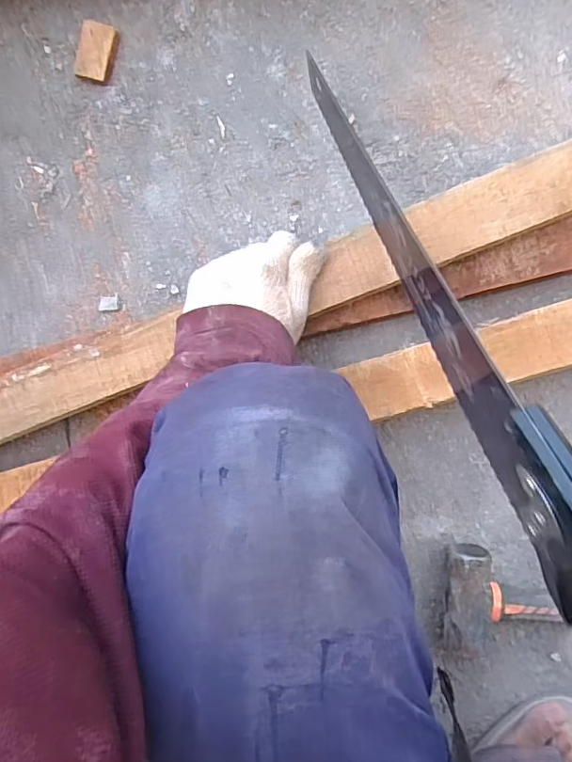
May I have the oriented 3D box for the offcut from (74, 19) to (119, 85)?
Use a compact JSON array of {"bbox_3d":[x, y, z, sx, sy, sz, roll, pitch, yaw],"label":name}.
[{"bbox_3d":[-0.185,-0.319,0.517,0.034,0.013,0.051,17,95,4],"label":"offcut"}]

